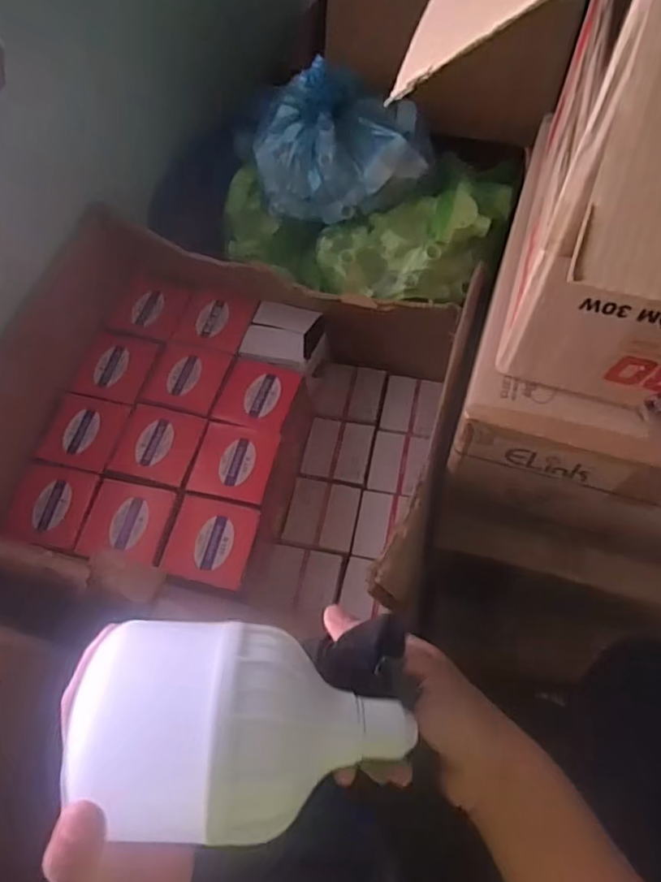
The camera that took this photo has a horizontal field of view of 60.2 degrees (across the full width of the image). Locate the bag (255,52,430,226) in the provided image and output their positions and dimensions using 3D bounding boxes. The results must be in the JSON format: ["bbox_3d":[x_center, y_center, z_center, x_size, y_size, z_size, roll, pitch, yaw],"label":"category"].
[{"bbox_3d":[0.006,-0.434,0.808,0.269,0.177,0.146,14,66,10],"label":"bag"}]

